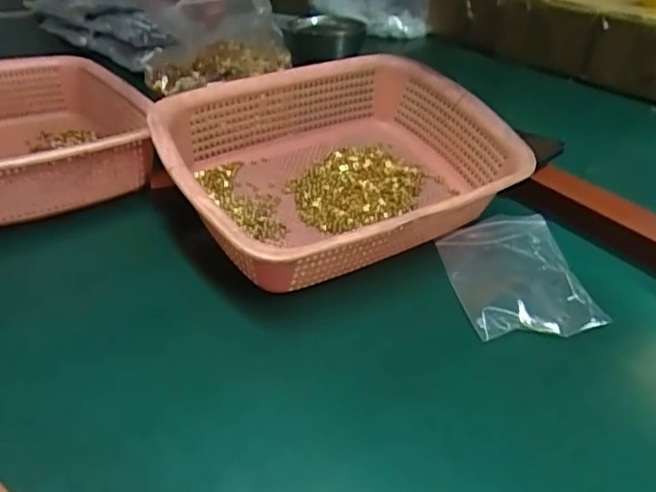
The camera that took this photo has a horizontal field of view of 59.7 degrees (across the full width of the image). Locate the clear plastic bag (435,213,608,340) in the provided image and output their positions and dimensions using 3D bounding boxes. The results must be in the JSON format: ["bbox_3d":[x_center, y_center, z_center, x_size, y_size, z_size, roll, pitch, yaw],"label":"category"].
[{"bbox_3d":[0.146,0.020,0.460,0.092,0.017,0.138,-10,34,2],"label":"clear plastic bag"}]

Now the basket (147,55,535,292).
[{"bbox_3d":[0.006,-0.067,0.515,0.297,0.105,0.221,-17,49,-26],"label":"basket"}]

